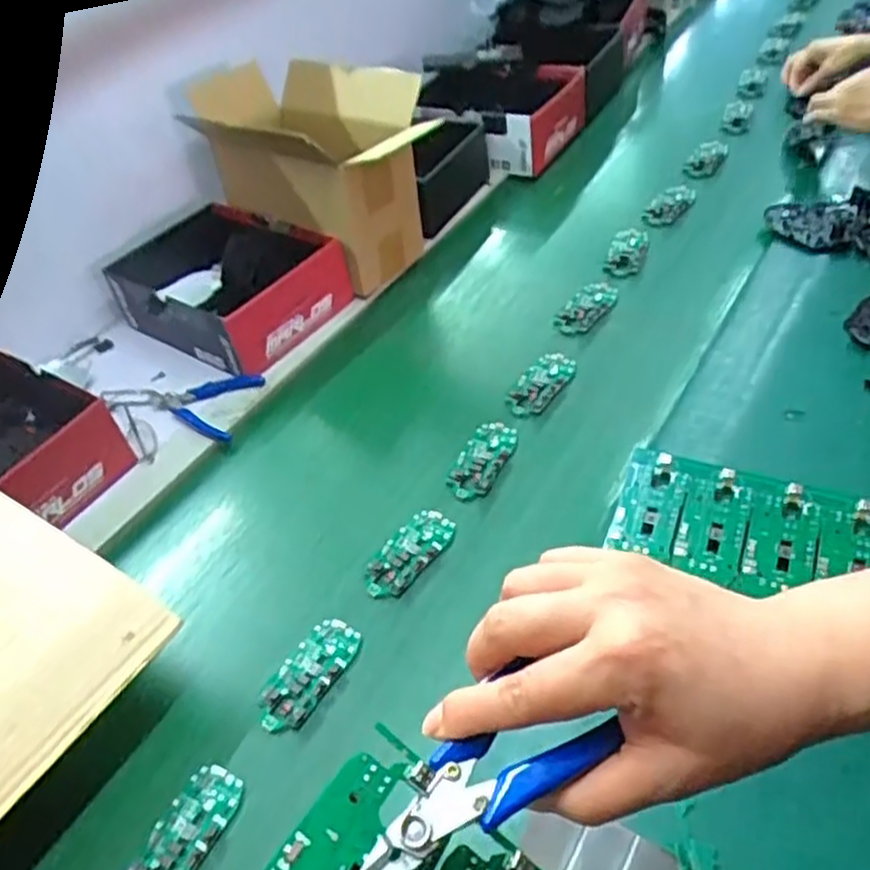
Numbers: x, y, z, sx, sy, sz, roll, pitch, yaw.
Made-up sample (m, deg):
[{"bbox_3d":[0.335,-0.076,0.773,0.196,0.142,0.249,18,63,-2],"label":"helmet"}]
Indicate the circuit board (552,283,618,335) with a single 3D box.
[{"bbox_3d":[0.184,-0.157,0.909,0.044,0.023,0.106,29,56,30],"label":"circuit board"}]

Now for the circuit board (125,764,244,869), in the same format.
[{"bbox_3d":[-0.177,0.281,0.533,0.045,0.010,0.099,17,51,22],"label":"circuit board"}]

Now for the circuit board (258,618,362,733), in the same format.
[{"bbox_3d":[-0.100,0.192,0.613,0.046,0.008,0.099,20,52,20],"label":"circuit board"}]

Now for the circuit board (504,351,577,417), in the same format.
[{"bbox_3d":[0.114,-0.055,0.827,0.047,0.015,0.101,22,53,26],"label":"circuit board"}]

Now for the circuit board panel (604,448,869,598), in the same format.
[{"bbox_3d":[0.237,0.069,0.575,0.192,0.014,0.092,13,63,19],"label":"circuit board panel"}]

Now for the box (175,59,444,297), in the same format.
[{"bbox_3d":[-0.146,-0.313,0.912,0.293,0.209,0.153,28,55,29],"label":"box"}]

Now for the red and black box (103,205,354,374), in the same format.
[{"bbox_3d":[-0.261,-0.185,0.943,0.270,0.113,0.181,23,53,27],"label":"red and black box"}]

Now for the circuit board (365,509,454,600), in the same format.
[{"bbox_3d":[-0.024,0.107,0.688,0.045,0.010,0.100,25,54,28],"label":"circuit board"}]

